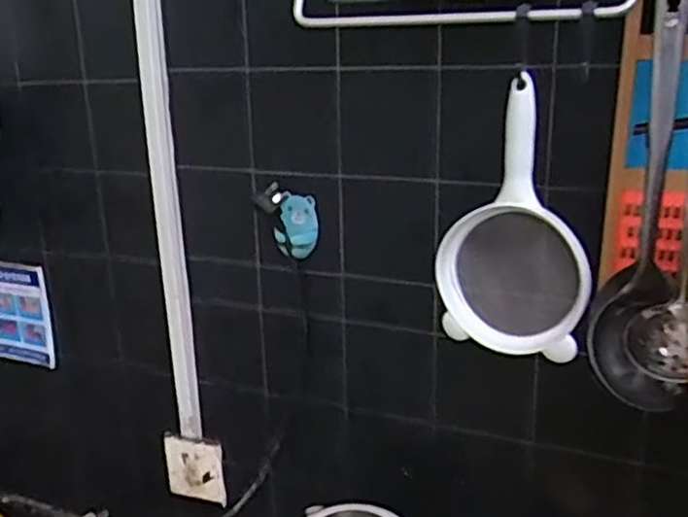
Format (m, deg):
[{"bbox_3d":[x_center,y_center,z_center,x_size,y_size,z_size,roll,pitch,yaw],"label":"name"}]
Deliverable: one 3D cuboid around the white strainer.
[{"bbox_3d":[0.135,-0.024,0.573,0.049,0.200,0.119,-15,21,-38],"label":"white strainer"}]

